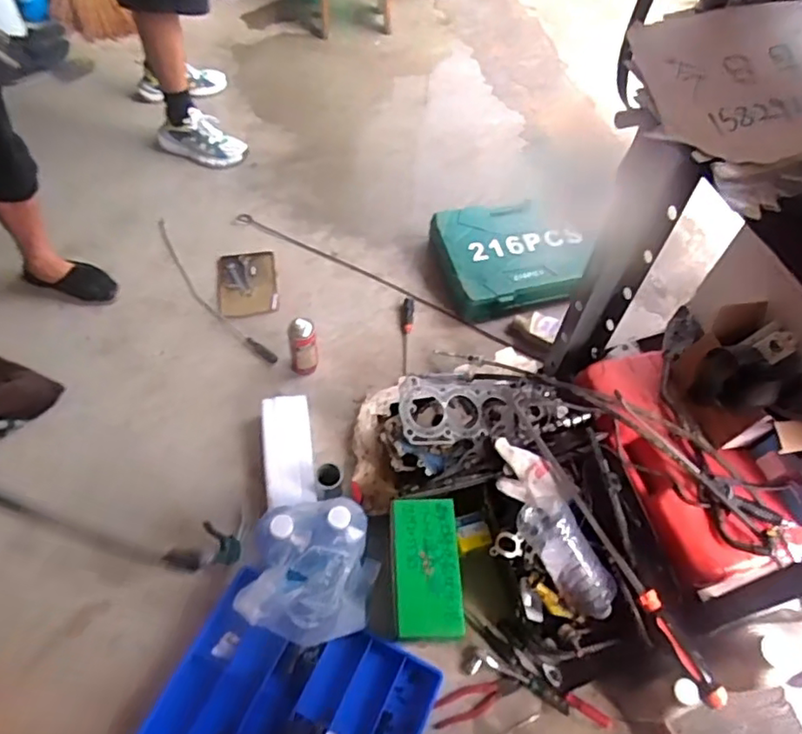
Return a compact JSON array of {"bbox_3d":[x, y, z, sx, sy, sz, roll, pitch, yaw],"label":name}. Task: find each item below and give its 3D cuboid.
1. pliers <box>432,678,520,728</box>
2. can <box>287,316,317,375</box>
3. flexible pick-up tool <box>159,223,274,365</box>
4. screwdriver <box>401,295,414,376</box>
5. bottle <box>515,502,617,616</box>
[{"bbox_3d":[0.139,0.627,1.145,0.171,0.018,0.052,-12,60,-11],"label":"pliers"},{"bbox_3d":[-0.227,-0.045,1.422,0.065,0.173,0.071,-6,59,-7],"label":"can"},{"bbox_3d":[-0.519,-0.201,1.613,0.066,0.029,0.592,-35,68,-21],"label":"flexible pick-up tool"},{"bbox_3d":[0.013,-0.088,1.568,0.030,0.025,0.248,6,60,0],"label":"screwdriver"},{"bbox_3d":[0.318,0.351,1.123,0.096,0.080,0.236,-35,90,-21],"label":"bottle"}]

